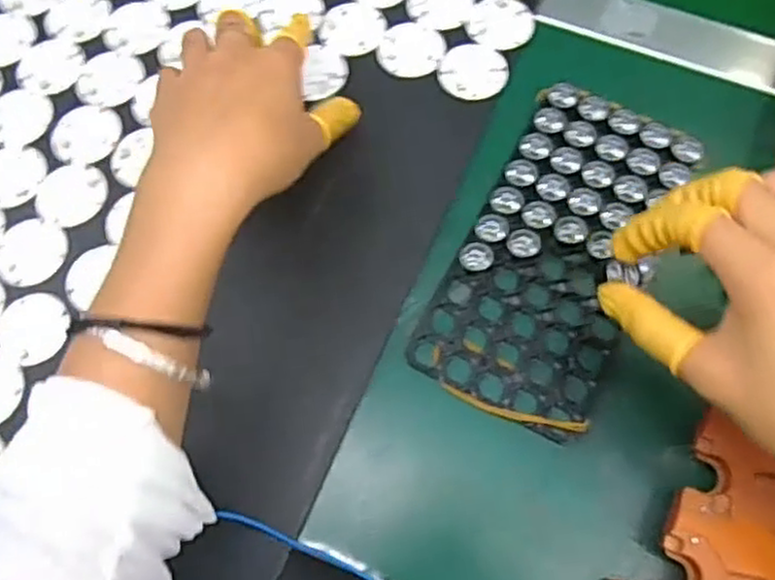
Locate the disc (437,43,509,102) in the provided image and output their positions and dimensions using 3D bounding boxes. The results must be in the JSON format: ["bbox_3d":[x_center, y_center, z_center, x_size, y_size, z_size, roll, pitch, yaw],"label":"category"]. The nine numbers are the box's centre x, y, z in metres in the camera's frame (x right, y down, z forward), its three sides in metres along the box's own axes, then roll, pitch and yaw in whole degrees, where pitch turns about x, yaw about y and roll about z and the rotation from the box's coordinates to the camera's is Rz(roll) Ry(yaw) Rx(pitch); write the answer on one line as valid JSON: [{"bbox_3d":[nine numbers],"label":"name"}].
[{"bbox_3d":[0.052,-0.134,0.453,0.041,0.008,0.036,-7,70,-2],"label":"disc"}]

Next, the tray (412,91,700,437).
[{"bbox_3d":[0.096,-0.023,0.413,0.096,0.010,0.195,24,78,9],"label":"tray"}]

